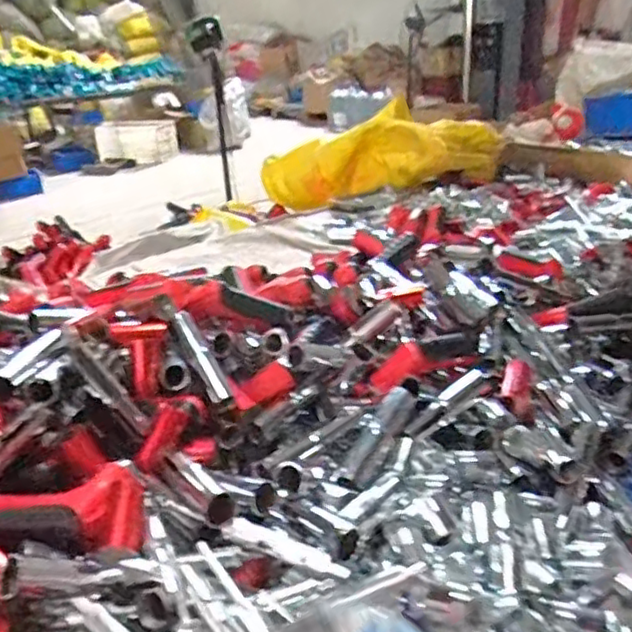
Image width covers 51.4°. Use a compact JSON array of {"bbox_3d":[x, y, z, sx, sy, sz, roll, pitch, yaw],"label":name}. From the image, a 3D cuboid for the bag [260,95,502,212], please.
[{"bbox_3d":[0.116,-0.455,1.941,0.845,0.246,0.175,0,20,46],"label":"bag"}]

